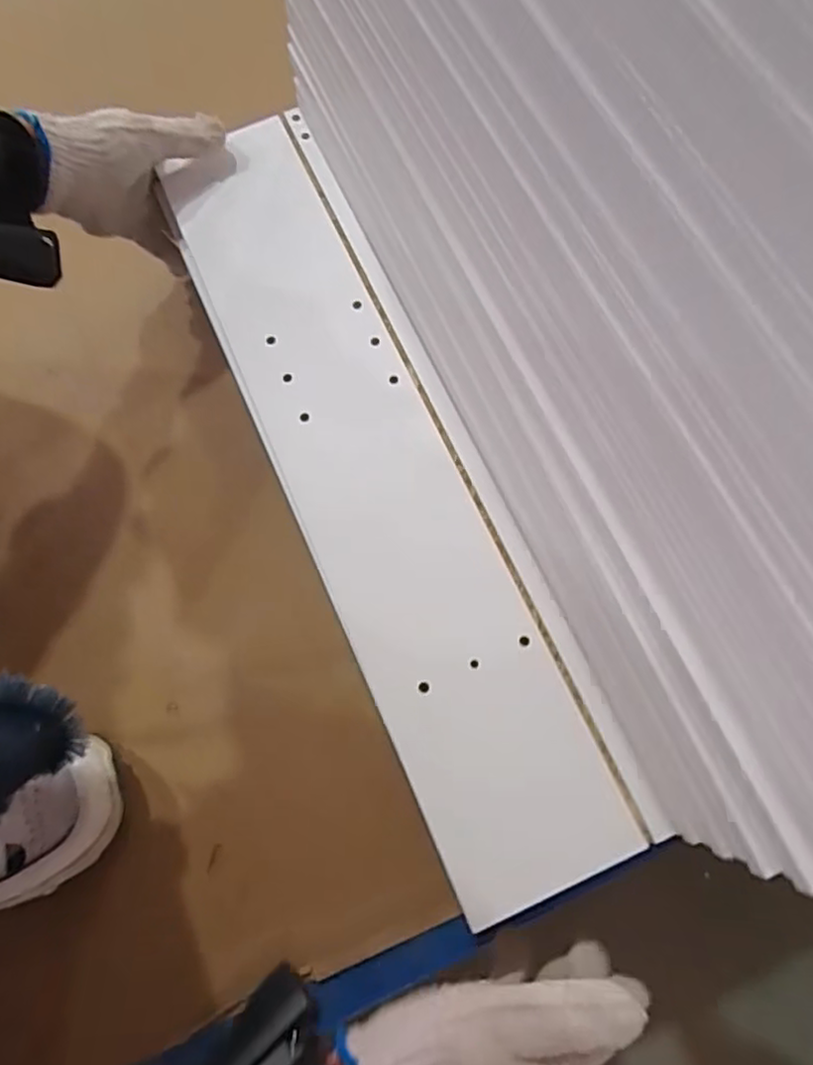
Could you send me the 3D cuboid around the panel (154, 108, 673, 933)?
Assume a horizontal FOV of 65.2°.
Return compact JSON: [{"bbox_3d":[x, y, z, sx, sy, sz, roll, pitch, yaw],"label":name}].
[{"bbox_3d":[-0.020,-0.045,0.410,0.119,0.016,0.530,-24,75,-5],"label":"panel"}]

